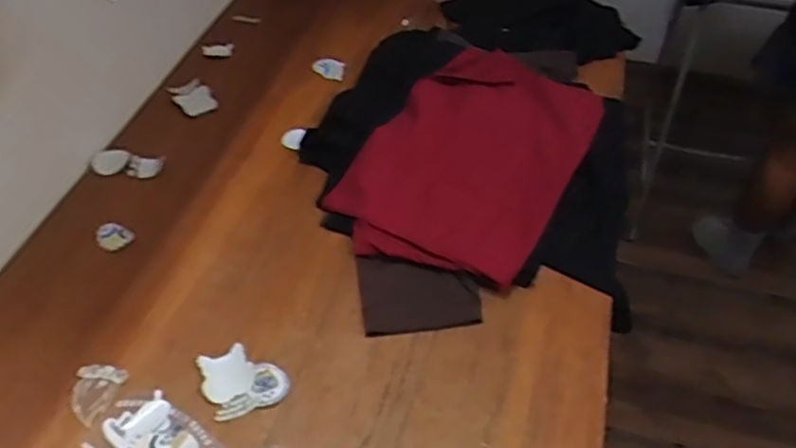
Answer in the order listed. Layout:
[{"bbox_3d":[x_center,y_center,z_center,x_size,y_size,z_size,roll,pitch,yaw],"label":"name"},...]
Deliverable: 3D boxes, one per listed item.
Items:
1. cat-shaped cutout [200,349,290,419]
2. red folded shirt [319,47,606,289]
[{"bbox_3d":[-0.206,0.204,0.921,0.100,0.005,0.104,-24,55,-14],"label":"cat-shaped cutout"},{"bbox_3d":[0.134,-0.132,1.188,0.330,0.064,0.531,22,49,16],"label":"red folded shirt"}]

